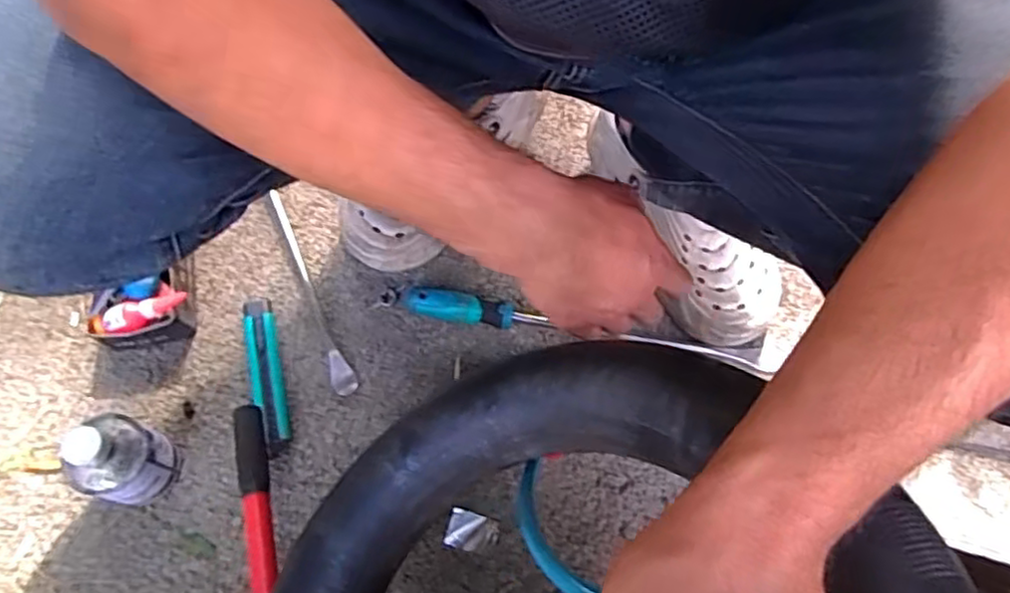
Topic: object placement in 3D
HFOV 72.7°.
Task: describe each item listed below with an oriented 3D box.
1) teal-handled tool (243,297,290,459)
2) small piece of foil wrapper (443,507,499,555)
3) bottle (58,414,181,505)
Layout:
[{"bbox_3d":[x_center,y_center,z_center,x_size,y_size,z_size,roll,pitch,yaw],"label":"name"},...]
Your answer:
[{"bbox_3d":[-0.230,0.072,0.654,0.033,0.019,0.158,-11,68,-6],"label":"teal-handled tool"},{"bbox_3d":[-0.030,0.208,0.606,0.043,0.014,0.032,16,68,5],"label":"small piece of foil wrapper"},{"bbox_3d":[-0.321,0.136,0.571,0.057,0.111,0.065,17,68,6],"label":"bottle"}]

